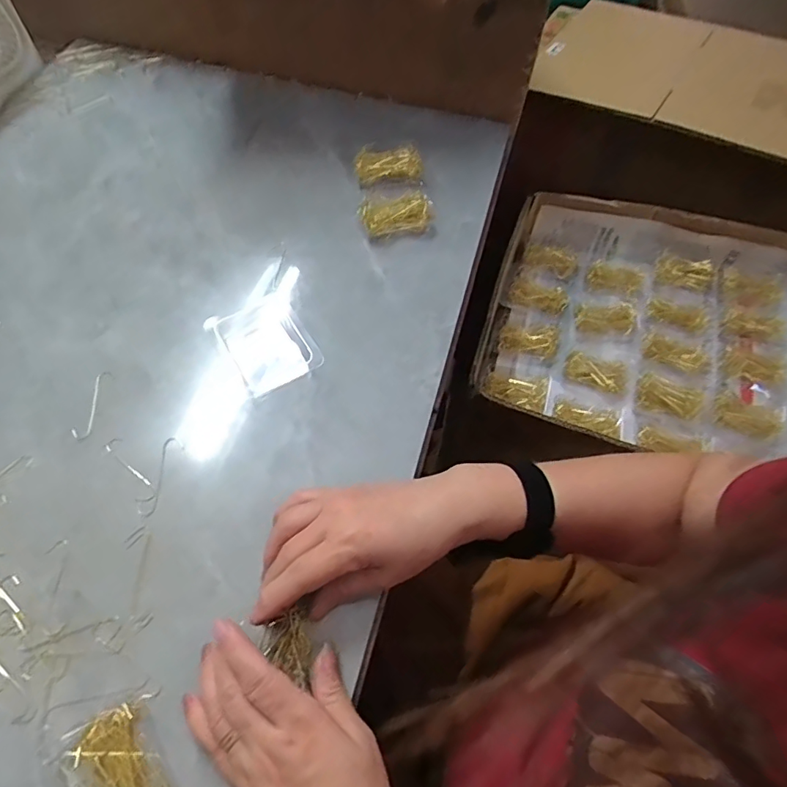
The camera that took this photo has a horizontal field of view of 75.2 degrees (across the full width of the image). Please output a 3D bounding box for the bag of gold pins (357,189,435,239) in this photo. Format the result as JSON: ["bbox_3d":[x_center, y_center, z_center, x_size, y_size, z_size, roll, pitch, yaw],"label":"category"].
[{"bbox_3d":[0.004,-0.182,0.523,0.075,0.021,0.036,-8,61,-7],"label":"bag of gold pins"}]

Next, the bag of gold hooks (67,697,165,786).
[{"bbox_3d":[-0.160,0.222,0.293,0.049,0.014,0.071,-24,64,-15],"label":"bag of gold hooks"}]

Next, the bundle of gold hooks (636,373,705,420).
[{"bbox_3d":[0.309,0.003,0.574,0.067,0.012,0.041,23,62,11],"label":"bundle of gold hooks"}]

